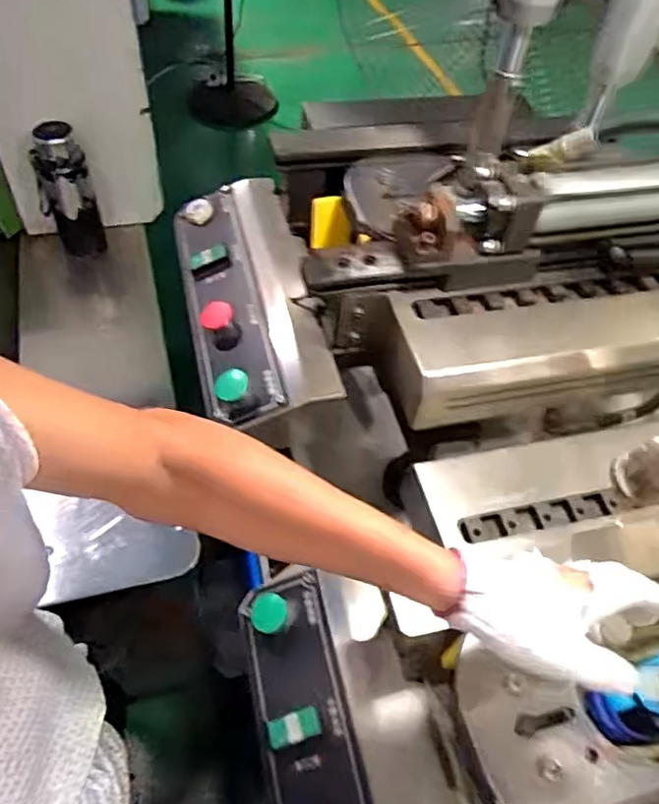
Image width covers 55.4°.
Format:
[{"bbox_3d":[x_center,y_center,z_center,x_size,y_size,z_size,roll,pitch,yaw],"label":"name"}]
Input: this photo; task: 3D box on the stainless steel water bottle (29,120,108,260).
[{"bbox_3d":[-0.476,-0.367,1.148,0.098,0.258,0.072,-11,54,-14],"label":"stainless steel water bottle"}]

